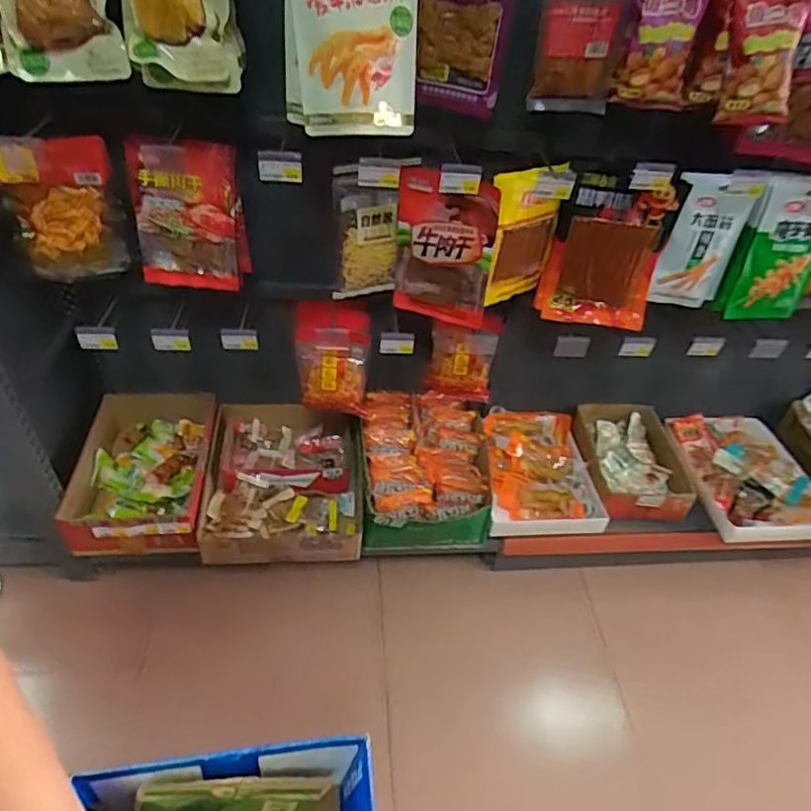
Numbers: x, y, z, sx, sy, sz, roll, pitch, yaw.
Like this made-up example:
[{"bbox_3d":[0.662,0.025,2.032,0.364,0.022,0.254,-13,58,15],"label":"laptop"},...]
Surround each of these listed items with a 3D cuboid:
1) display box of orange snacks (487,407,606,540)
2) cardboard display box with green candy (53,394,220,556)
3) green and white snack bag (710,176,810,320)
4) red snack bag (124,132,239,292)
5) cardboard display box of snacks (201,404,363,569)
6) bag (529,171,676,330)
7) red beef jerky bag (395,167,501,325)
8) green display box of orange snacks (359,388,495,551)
[{"bbox_3d":[0.303,0.149,1.381,0.247,0.083,0.295,0,43,-8],"label":"display box of orange snacks"},{"bbox_3d":[-0.565,0.135,1.266,0.271,0.098,0.352,1,43,-8],"label":"cardboard display box with green candy"},{"bbox_3d":[0.663,-0.270,1.042,0.176,0.257,0.035,0,43,-8],"label":"green and white snack bag"},{"bbox_3d":[-0.355,-0.298,0.955,0.161,0.247,0.034,3,43,-5],"label":"red snack bag"},{"bbox_3d":[-0.268,0.154,1.305,0.316,0.088,0.381,0,43,-8],"label":"cardboard display box of snacks"},{"bbox_3d":[0.355,-0.264,1.045,0.195,0.258,0.053,13,43,6],"label":"bag"},{"bbox_3d":[0.061,-0.265,1.008,0.172,0.260,0.037,22,44,15],"label":"red beef jerky bag"},{"bbox_3d":[0.038,0.142,1.335,0.267,0.150,0.357,1,43,-7],"label":"green display box of orange snacks"}]

